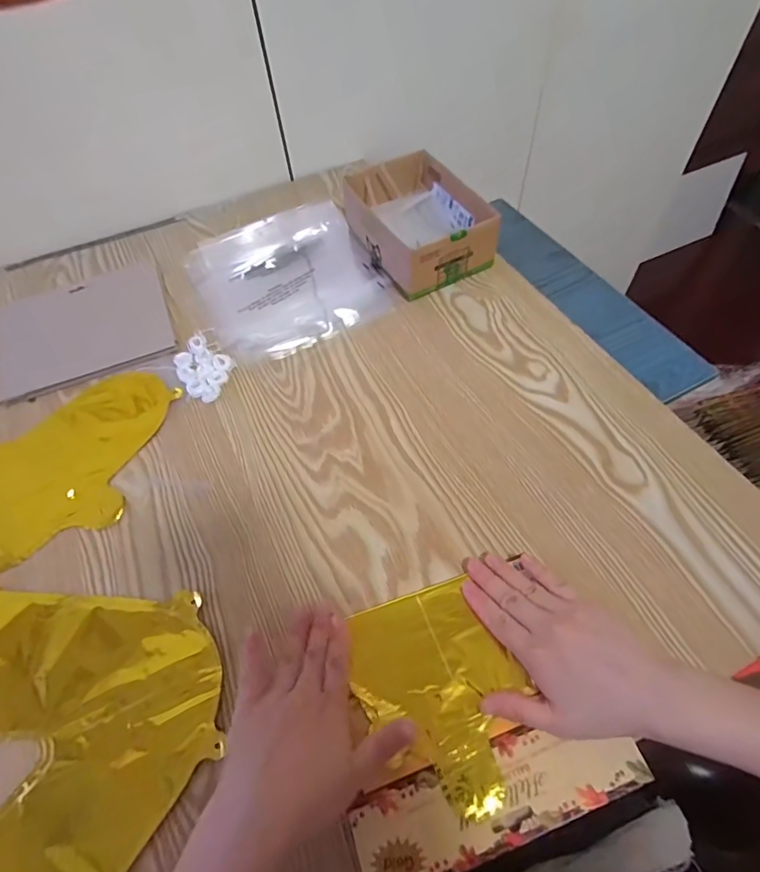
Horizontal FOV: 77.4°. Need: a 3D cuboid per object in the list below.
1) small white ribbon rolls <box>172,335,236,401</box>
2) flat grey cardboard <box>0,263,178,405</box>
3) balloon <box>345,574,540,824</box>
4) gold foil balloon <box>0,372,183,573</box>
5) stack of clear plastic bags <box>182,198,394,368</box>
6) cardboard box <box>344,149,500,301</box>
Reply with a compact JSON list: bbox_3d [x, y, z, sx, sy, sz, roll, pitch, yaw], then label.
[{"bbox_3d":[-0.199,-0.075,0.529,0.083,0.011,0.058,34,65,22],"label":"small white ribbon rolls"},{"bbox_3d":[-0.358,-0.131,0.576,0.197,0.010,0.164,-21,58,-10],"label":"flat grey cardboard"},{"bbox_3d":[0.046,0.183,0.344,0.109,0.007,0.142,-24,59,-11],"label":"balloon"},{"bbox_3d":[-0.427,0.024,0.473,0.388,0.007,0.213,2,57,5],"label":"gold foil balloon"},{"bbox_3d":[-0.117,-0.205,0.611,0.217,0.015,0.249,-25,59,-12],"label":"stack of clear plastic bags"},{"bbox_3d":[0.046,-0.266,0.594,0.126,0.069,0.184,-24,59,-11],"label":"cardboard box"}]

